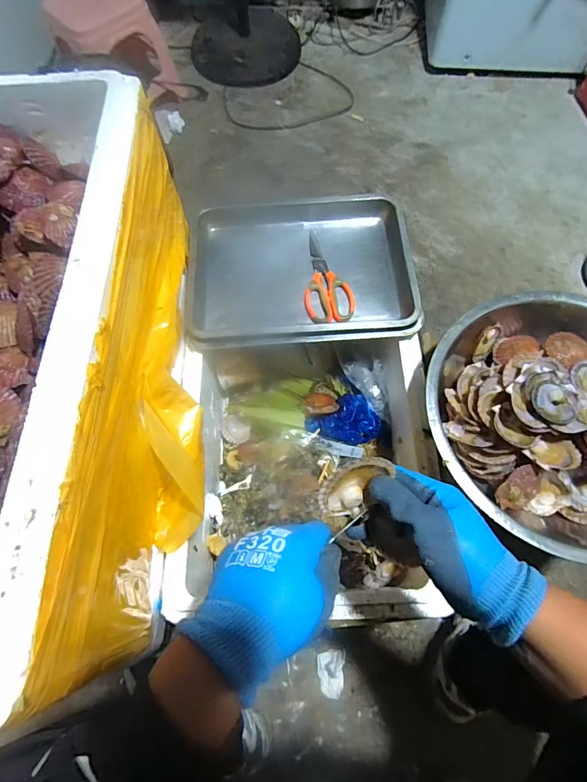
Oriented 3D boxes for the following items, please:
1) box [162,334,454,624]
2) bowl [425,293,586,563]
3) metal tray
[{"bbox_3d":[0.019,0.107,0.715,0.374,0.198,0.447,2,67,1],"label":"box"},{"bbox_3d":[0.369,0.043,0.583,0.365,0.100,0.360,0,67,0],"label":"bowl"},{"bbox_3d":[0.013,-0.224,0.732,0.380,0.042,0.319,-3,67,-1],"label":"metal tray"}]

